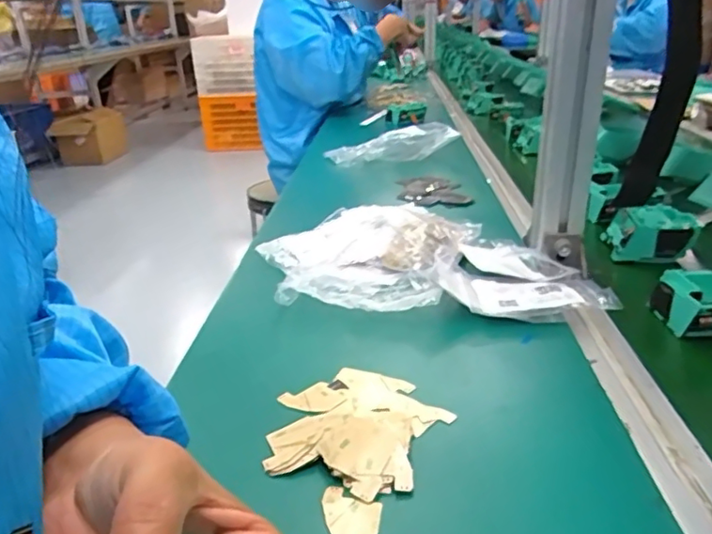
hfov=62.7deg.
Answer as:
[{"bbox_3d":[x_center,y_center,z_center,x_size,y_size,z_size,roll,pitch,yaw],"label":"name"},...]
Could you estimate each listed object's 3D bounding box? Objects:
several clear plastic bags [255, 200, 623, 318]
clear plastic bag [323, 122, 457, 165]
[{"bbox_3d":[0.061,-0.014,0.571,0.302,0.035,0.209,2,25,6],"label":"several clear plastic bags"},{"bbox_3d":[0.062,-0.212,1.010,0.217,0.045,0.091,-6,22,-8],"label":"clear plastic bag"}]

